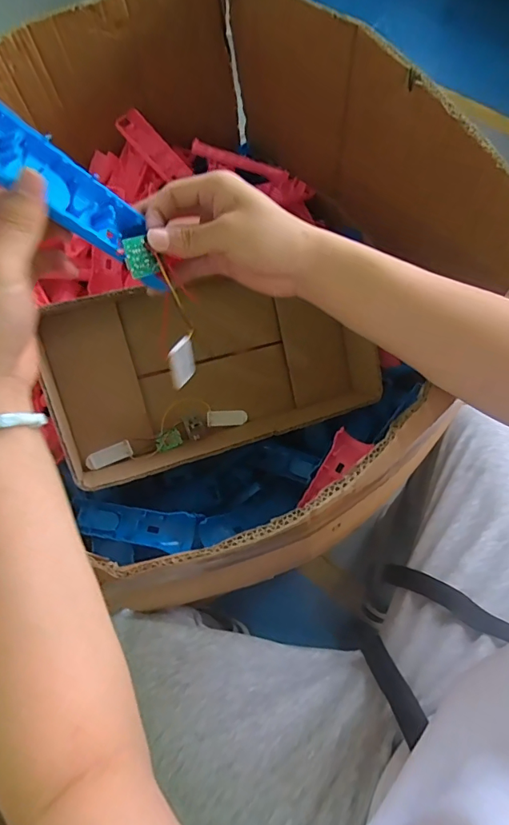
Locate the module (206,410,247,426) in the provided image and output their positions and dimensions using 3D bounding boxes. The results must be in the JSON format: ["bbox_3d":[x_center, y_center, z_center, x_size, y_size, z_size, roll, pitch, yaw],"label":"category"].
[{"bbox_3d":[-0.038,0.007,0.661,0.058,0.004,0.022,0,90,-20],"label":"module"}]

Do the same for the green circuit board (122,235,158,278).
[{"bbox_3d":[-0.079,-0.109,0.325,0.004,0.026,0.026,3,27,34],"label":"green circuit board"}]

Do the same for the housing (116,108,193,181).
[{"bbox_3d":[-0.153,-0.399,0.700,0.116,0.017,0.044,43,74,-14],"label":"housing"}]

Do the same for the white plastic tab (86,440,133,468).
[{"bbox_3d":[-0.187,0.056,0.603,0.059,0.009,0.019,-23,69,-19],"label":"white plastic tab"}]

